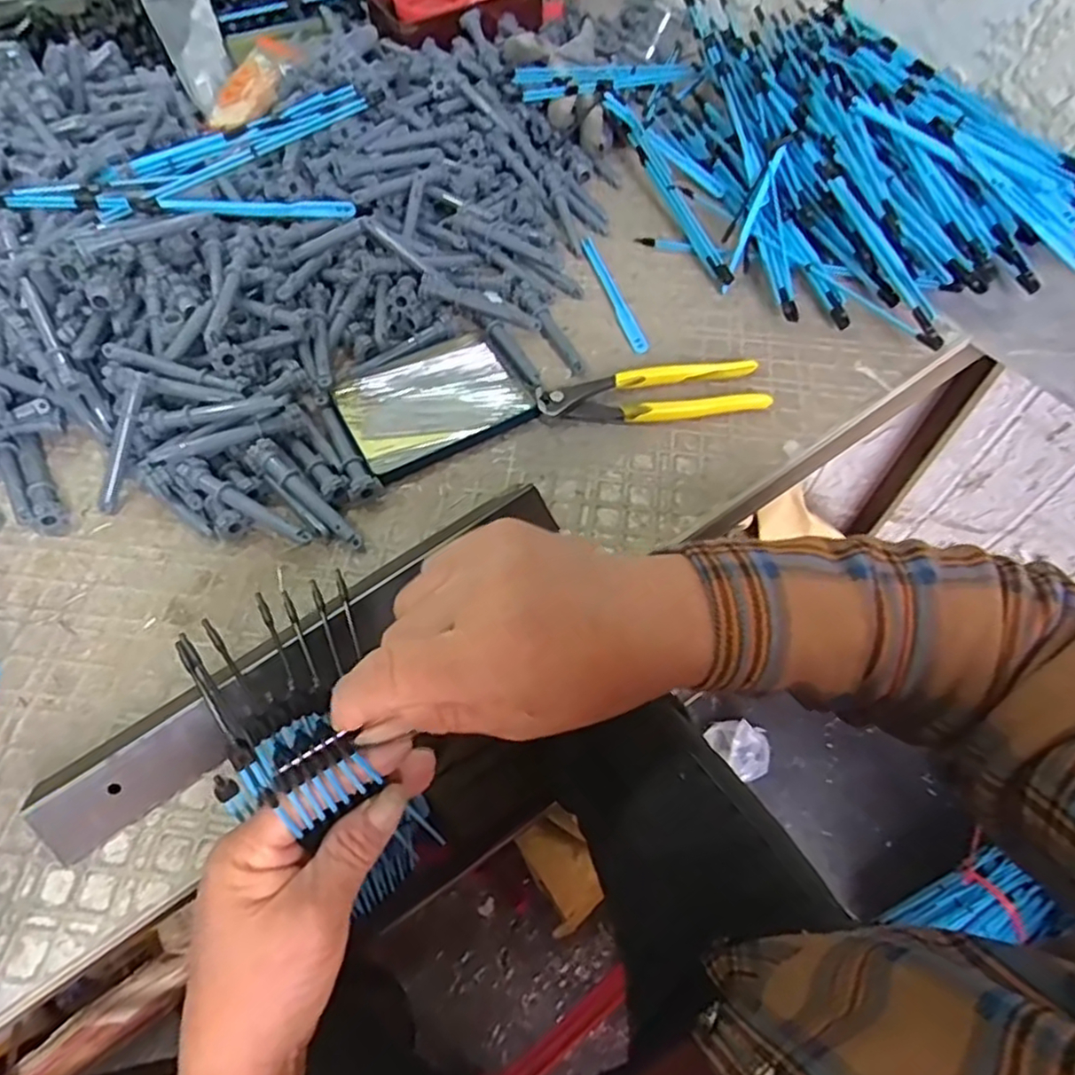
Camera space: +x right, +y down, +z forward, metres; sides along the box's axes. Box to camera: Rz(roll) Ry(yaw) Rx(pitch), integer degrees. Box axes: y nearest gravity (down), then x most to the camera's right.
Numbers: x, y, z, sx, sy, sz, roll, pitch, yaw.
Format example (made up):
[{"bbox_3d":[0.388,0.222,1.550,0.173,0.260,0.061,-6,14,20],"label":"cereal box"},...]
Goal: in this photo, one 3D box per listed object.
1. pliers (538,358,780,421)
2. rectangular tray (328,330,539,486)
[{"bbox_3d":[0.084,-0.104,0.501,0.166,0.010,0.044,-7,59,-5],"label":"pliers"},{"bbox_3d":[-0.077,-0.102,0.508,0.128,0.016,0.103,-26,62,-16],"label":"rectangular tray"}]

